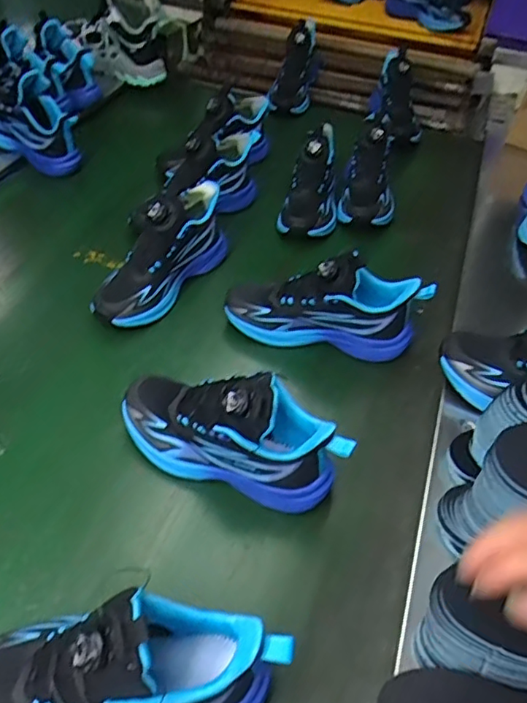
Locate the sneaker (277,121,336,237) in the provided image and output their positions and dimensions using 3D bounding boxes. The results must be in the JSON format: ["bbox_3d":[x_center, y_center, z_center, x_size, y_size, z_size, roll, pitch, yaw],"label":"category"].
[{"bbox_3d":[0.084,-0.271,0.888,0.086,0.083,0.196,12,83,8],"label":"sneaker"}]

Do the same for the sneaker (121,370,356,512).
[{"bbox_3d":[-0.036,0.076,0.562,0.239,0.115,0.083,15,47,11],"label":"sneaker"}]

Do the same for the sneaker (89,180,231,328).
[{"bbox_3d":[-0.136,-0.133,0.742,0.078,0.135,0.226,24,50,19],"label":"sneaker"}]

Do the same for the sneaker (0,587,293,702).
[{"bbox_3d":[-0.108,0.227,0.399,0.242,0.136,0.076,-2,46,-5],"label":"sneaker"}]

